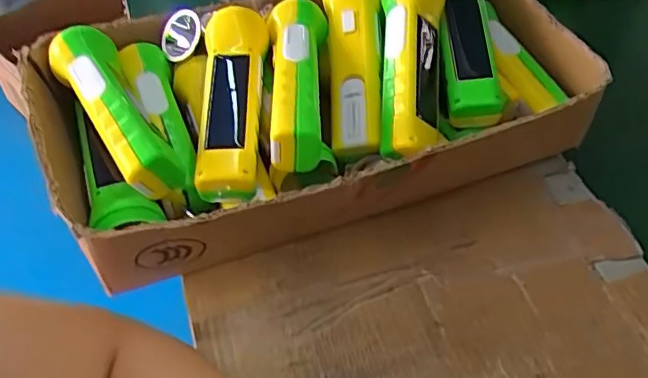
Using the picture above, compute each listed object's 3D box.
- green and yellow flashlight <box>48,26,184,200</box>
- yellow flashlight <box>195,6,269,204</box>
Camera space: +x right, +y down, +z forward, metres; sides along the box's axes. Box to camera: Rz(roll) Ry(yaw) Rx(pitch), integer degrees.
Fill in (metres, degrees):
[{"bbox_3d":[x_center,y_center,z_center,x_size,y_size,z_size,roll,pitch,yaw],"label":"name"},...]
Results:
[{"bbox_3d":[-0.156,-0.061,0.444,0.059,0.045,0.164,-24,55,-20],"label":"green and yellow flashlight"},{"bbox_3d":[-0.068,-0.069,0.455,0.053,0.051,0.170,-2,51,-4],"label":"yellow flashlight"}]

